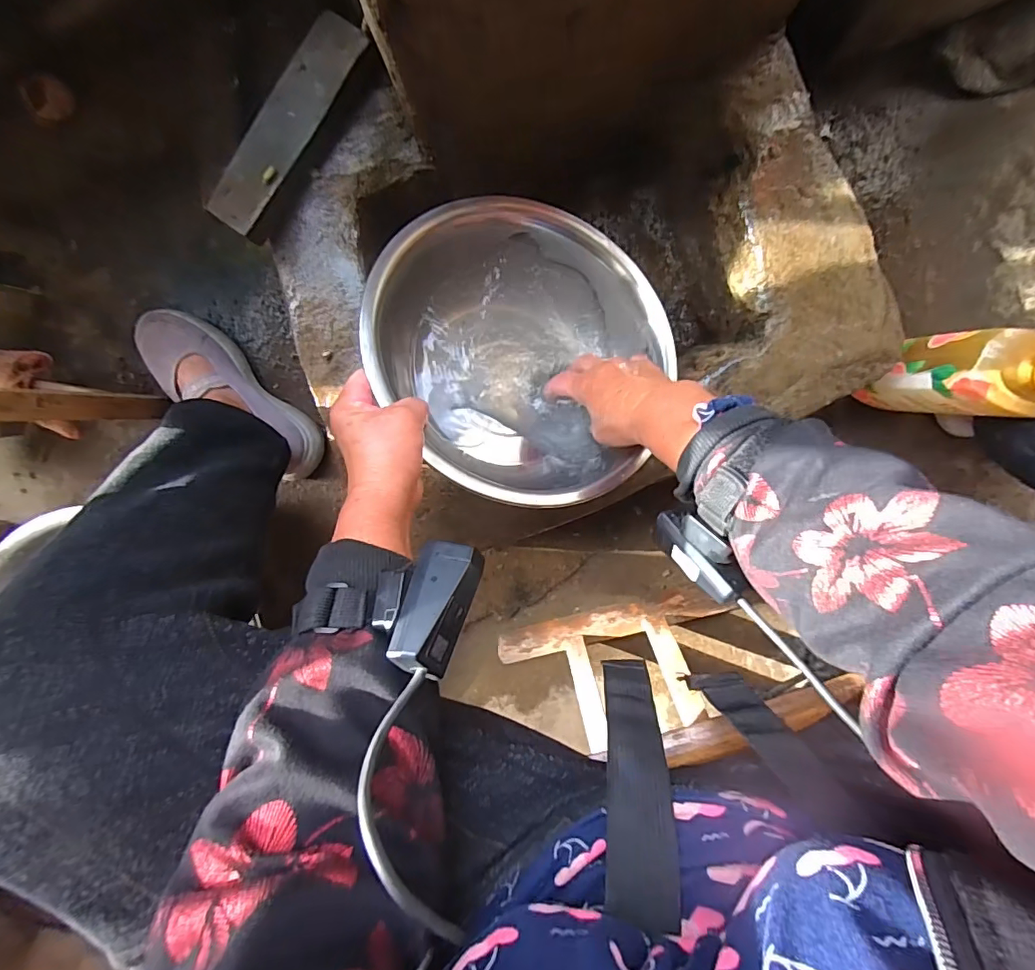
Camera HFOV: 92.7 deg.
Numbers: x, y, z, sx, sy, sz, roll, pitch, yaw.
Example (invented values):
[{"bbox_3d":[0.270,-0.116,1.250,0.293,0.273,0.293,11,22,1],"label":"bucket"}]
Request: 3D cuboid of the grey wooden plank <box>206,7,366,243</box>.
[{"bbox_3d":[-0.203,-0.318,0.434,0.055,0.021,0.201,34,96,-5],"label":"grey wooden plank"}]

